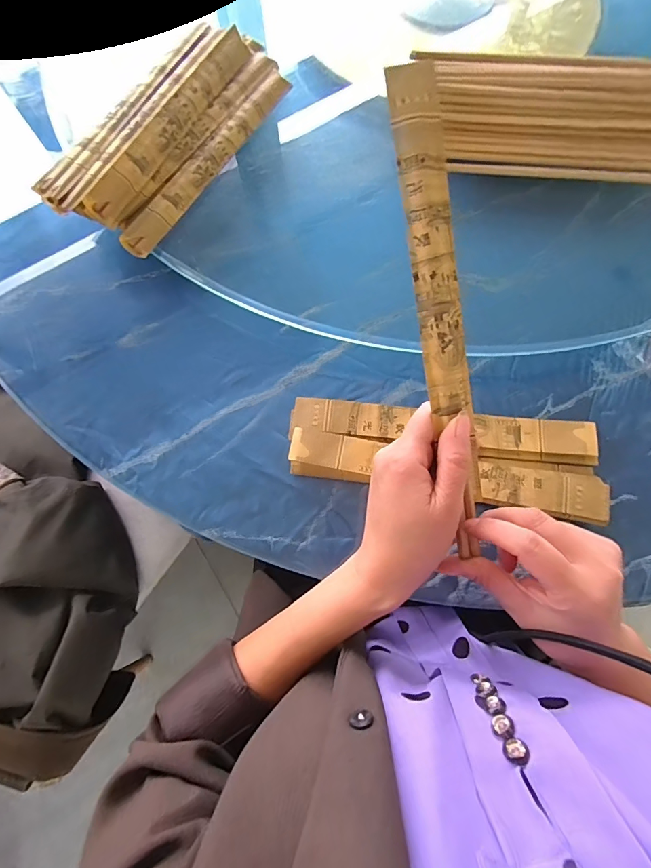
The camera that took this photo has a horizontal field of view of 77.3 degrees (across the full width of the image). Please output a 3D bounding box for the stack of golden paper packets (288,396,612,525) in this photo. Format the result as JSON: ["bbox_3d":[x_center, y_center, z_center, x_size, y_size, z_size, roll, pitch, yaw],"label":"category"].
[{"bbox_3d":[0.103,0.014,0.359,0.267,0.021,0.083,10,74,3],"label":"stack of golden paper packets"}]

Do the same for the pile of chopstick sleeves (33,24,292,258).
[{"bbox_3d":[-0.154,-0.309,0.410,0.115,0.044,0.269,30,77,9],"label":"pile of chopstick sleeves"}]

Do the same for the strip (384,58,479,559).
[{"bbox_3d":[0.073,-0.064,0.252,0.028,0.006,0.291,-11,99,-2],"label":"strip"}]

